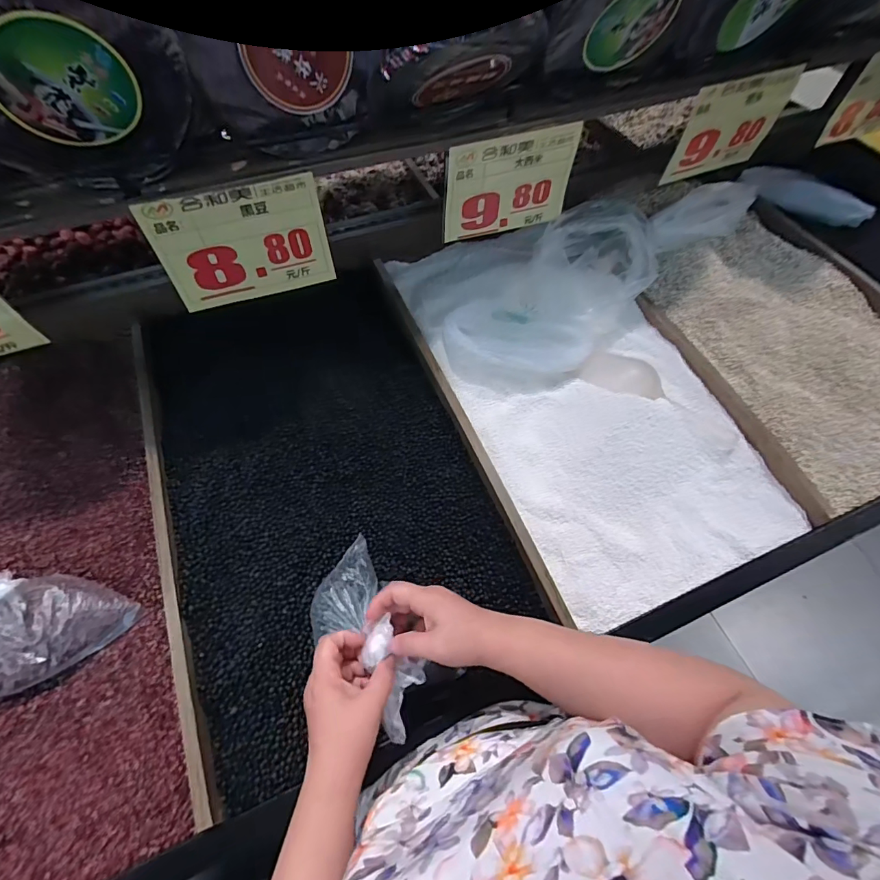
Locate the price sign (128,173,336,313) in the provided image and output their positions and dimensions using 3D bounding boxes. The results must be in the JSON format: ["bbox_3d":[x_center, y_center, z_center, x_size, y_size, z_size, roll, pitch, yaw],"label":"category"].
[{"bbox_3d":[-0.256,-0.257,0.590,0.208,0.145,0.007,-18,56,-12],"label":"price sign"}]

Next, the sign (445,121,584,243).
[{"bbox_3d":[0.110,-0.391,0.683,0.210,0.147,0.010,-19,65,-11],"label":"sign"}]

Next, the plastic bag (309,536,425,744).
[{"bbox_3d":[-0.085,0.204,0.464,0.094,0.056,0.199,-27,45,-14],"label":"plastic bag"}]

